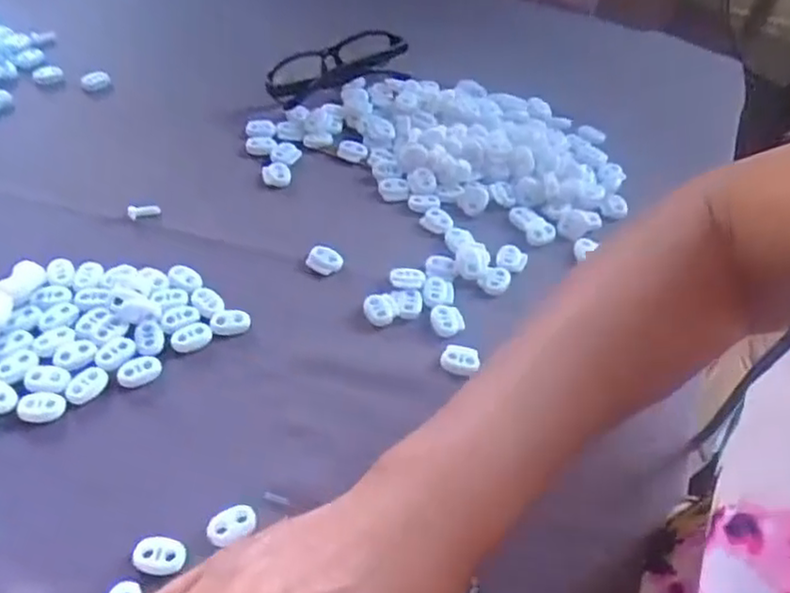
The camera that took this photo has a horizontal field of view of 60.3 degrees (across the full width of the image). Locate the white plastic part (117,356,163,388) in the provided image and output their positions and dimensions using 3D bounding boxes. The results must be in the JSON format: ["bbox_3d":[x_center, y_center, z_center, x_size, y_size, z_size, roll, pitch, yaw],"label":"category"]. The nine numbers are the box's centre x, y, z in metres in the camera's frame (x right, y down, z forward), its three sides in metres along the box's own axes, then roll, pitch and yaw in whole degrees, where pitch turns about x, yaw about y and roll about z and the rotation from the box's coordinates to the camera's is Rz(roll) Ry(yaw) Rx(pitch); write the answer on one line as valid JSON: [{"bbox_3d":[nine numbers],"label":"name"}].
[{"bbox_3d":[-0.138,0.039,0.367,0.023,0.004,0.016,-20,53,-22],"label":"white plastic part"}]

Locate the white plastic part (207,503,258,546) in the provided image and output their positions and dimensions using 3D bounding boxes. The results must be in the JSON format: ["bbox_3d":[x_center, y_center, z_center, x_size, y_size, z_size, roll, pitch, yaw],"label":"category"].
[{"bbox_3d":[-0.076,0.105,0.318,0.023,0.004,0.014,-20,53,-22],"label":"white plastic part"}]

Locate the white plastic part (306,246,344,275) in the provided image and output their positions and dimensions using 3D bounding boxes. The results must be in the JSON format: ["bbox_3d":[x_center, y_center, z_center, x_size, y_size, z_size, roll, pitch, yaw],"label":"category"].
[{"bbox_3d":[-0.044,-0.023,0.433,0.022,0.007,0.017,12,48,4],"label":"white plastic part"}]

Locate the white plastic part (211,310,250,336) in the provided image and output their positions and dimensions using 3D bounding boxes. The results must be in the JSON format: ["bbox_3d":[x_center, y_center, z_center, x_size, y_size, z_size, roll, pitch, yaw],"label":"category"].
[{"bbox_3d":[-0.096,0.014,0.395,0.022,0.004,0.017,-9,50,-15],"label":"white plastic part"}]

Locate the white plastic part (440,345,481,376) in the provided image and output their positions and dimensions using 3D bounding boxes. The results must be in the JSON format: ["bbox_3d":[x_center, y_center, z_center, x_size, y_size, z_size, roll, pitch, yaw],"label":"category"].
[{"bbox_3d":[0.037,0.036,0.390,0.020,0.006,0.017,3,48,-4],"label":"white plastic part"}]

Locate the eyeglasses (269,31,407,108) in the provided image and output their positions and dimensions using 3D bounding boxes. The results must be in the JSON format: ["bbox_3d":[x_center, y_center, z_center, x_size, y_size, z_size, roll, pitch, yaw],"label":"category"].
[{"bbox_3d":[-0.047,-0.190,0.560,0.131,0.030,0.047,-23,54,-25],"label":"eyeglasses"}]

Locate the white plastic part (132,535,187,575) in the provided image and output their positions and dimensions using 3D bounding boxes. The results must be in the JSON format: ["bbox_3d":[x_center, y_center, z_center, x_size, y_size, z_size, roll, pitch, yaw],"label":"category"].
[{"bbox_3d":[-0.106,0.115,0.304,0.023,0.004,0.016,7,48,0],"label":"white plastic part"}]

